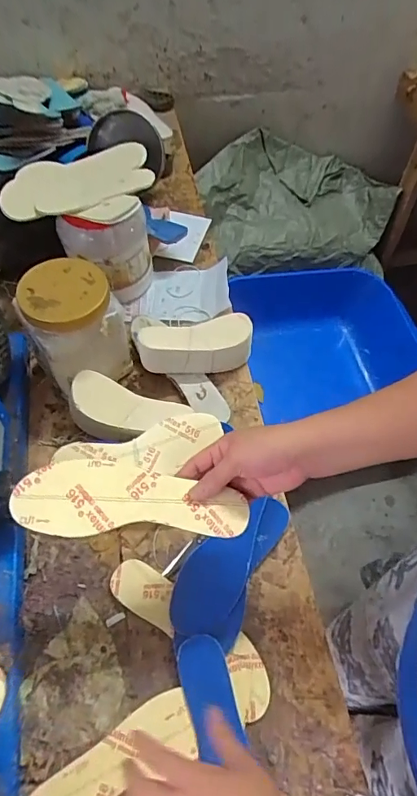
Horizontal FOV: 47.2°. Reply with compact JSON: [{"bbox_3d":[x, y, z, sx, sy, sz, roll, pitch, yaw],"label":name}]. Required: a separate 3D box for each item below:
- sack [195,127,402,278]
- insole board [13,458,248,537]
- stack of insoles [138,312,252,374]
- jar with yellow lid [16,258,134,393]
[{"bbox_3d":[0.258,-0.569,1.402,0.591,0.273,0.345,-10,62,-8],"label":"sack"},{"bbox_3d":[-0.072,0.102,0.468,0.220,0.011,0.071,7,61,-7],"label":"insole board"},{"bbox_3d":[-0.018,-0.086,0.739,0.178,0.068,0.075,-12,62,-9],"label":"stack of insoles"},{"bbox_3d":[-0.189,-0.101,0.683,0.122,0.147,0.113,1,61,-2],"label":"jar with yellow lid"}]

